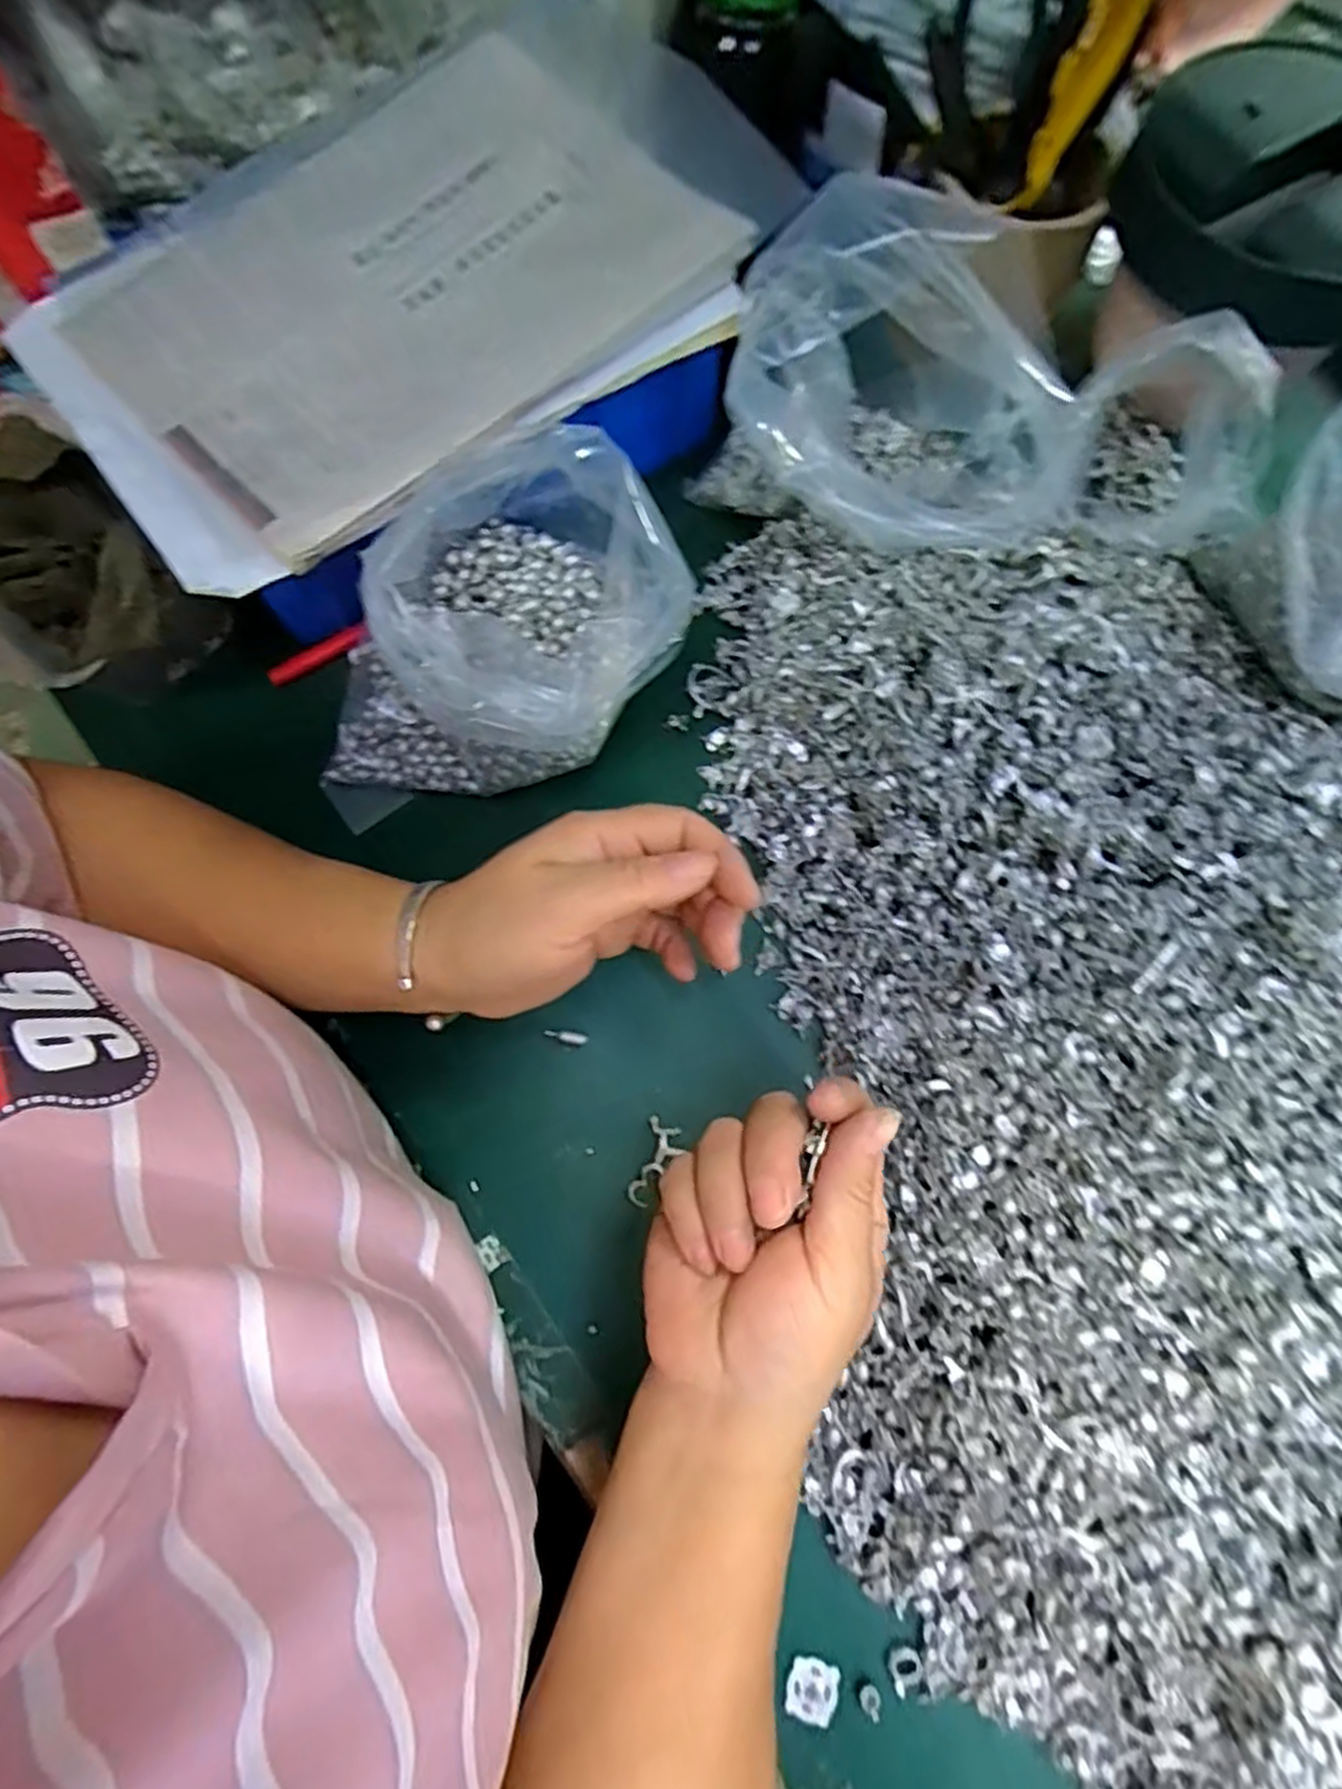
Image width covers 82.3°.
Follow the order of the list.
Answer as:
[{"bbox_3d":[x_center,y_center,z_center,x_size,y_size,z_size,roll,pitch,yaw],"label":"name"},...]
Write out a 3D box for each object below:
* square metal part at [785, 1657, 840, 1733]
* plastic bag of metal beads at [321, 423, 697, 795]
[{"bbox_3d":[0.053,0.302,0.290,0.019,0.004,0.020,15,73,5],"label":"square metal part"},{"bbox_3d":[-0.092,-0.119,0.367,0.185,0.098,0.121,-23,74,-7],"label":"plastic bag of metal beads"}]

